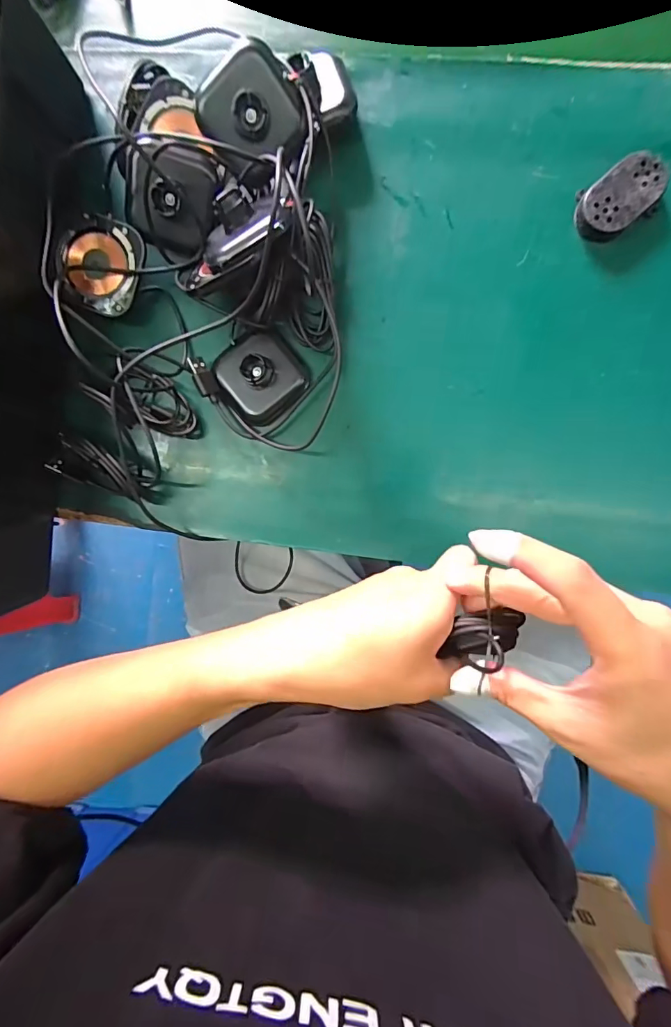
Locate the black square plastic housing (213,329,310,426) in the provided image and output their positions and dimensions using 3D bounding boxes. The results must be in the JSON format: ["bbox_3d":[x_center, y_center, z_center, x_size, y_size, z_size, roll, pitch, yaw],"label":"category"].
[{"bbox_3d":[-0.054,-0.097,0.320,0.057,0.023,0.058,-41,90,7],"label":"black square plastic housing"}]

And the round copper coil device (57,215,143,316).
[{"bbox_3d":[-0.159,-0.168,0.312,0.051,0.013,0.059,23,103,-8],"label":"round copper coil device"}]

